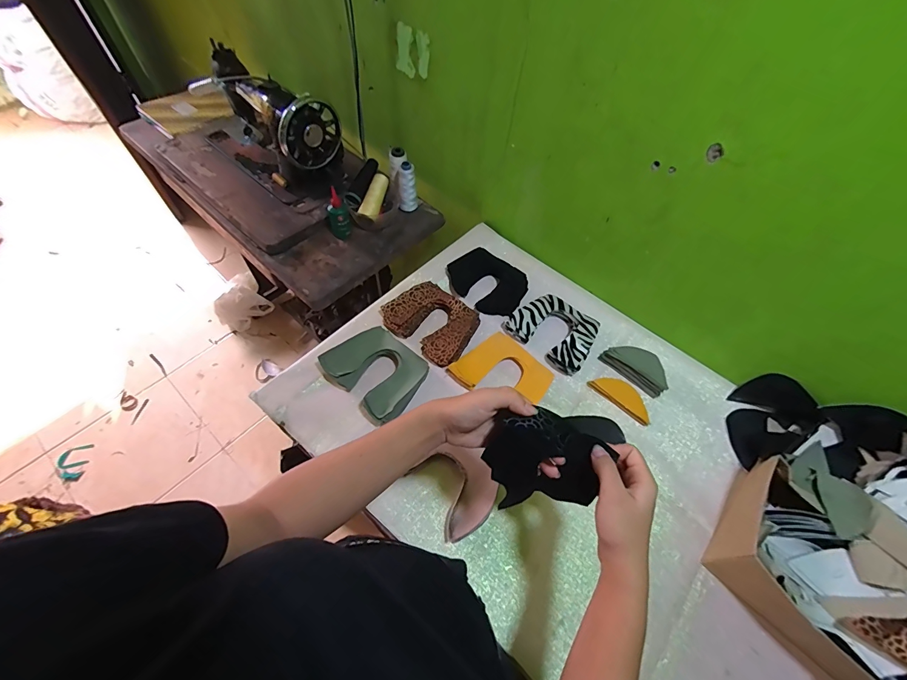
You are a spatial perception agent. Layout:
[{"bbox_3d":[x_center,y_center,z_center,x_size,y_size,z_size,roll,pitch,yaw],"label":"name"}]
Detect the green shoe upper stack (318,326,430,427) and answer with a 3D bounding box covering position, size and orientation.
[{"bbox_3d":[-0.127,0.052,0.650,0.158,0.037,0.133,39,63,19],"label":"green shoe upper stack"}]

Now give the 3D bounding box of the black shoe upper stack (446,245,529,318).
[{"bbox_3d":[0.069,-0.120,0.791,0.158,0.027,0.125,31,61,15],"label":"black shoe upper stack"}]

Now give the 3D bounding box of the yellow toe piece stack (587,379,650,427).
[{"bbox_3d":[0.298,0.097,0.668,0.112,0.007,0.047,37,63,18],"label":"yellow toe piece stack"}]

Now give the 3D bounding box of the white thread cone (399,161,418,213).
[{"bbox_3d":[-0.106,-0.349,0.877,0.043,0.111,0.038,-2,58,-5],"label":"white thread cone"}]

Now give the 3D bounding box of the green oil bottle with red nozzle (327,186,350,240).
[{"bbox_3d":[-0.249,-0.270,0.822,0.047,0.096,0.045,-15,60,-13],"label":"green oil bottle with red nozzle"}]

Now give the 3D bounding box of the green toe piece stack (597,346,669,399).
[{"bbox_3d":[0.335,0.046,0.691,0.117,0.024,0.056,39,63,19],"label":"green toe piece stack"}]

